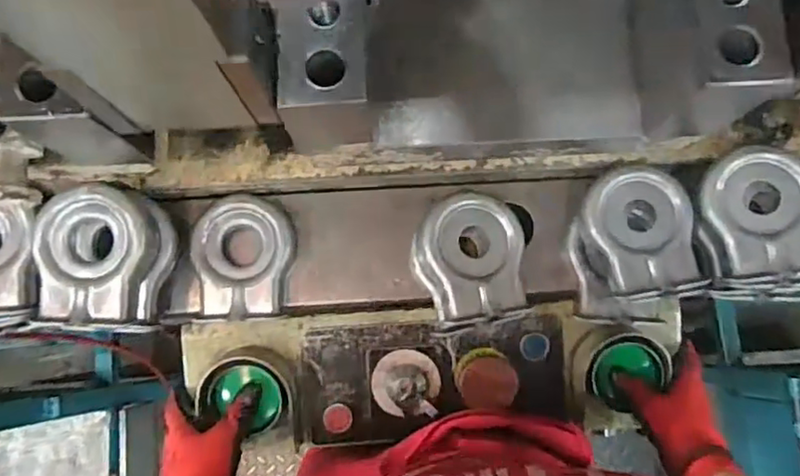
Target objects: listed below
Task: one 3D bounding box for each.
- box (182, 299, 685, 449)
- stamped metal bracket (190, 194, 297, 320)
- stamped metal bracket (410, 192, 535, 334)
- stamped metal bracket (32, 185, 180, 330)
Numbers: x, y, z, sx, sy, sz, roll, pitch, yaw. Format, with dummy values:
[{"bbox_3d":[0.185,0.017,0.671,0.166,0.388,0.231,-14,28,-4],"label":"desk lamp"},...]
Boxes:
[{"bbox_3d":[0.035,0.135,0.593,0.475,0.088,0.120,-3,80,0],"label":"box"},{"bbox_3d":[-0.156,0.019,0.607,0.093,0.032,0.115,9,80,2],"label":"stamped metal bracket"},{"bbox_3d":[0.069,0.020,0.585,0.104,0.028,0.121,-13,80,-2],"label":"stamped metal bracket"},{"bbox_3d":[-0.269,0.020,0.563,0.105,0.067,0.121,4,80,1],"label":"stamped metal bracket"}]

